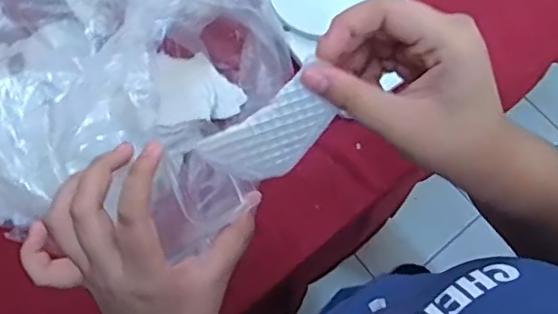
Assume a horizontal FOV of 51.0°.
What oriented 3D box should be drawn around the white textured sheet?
[{"bbox_3d":[-0.004,-0.012,0.316,0.067,0.044,0.009,-36,36,18],"label":"white textured sheet"}]

